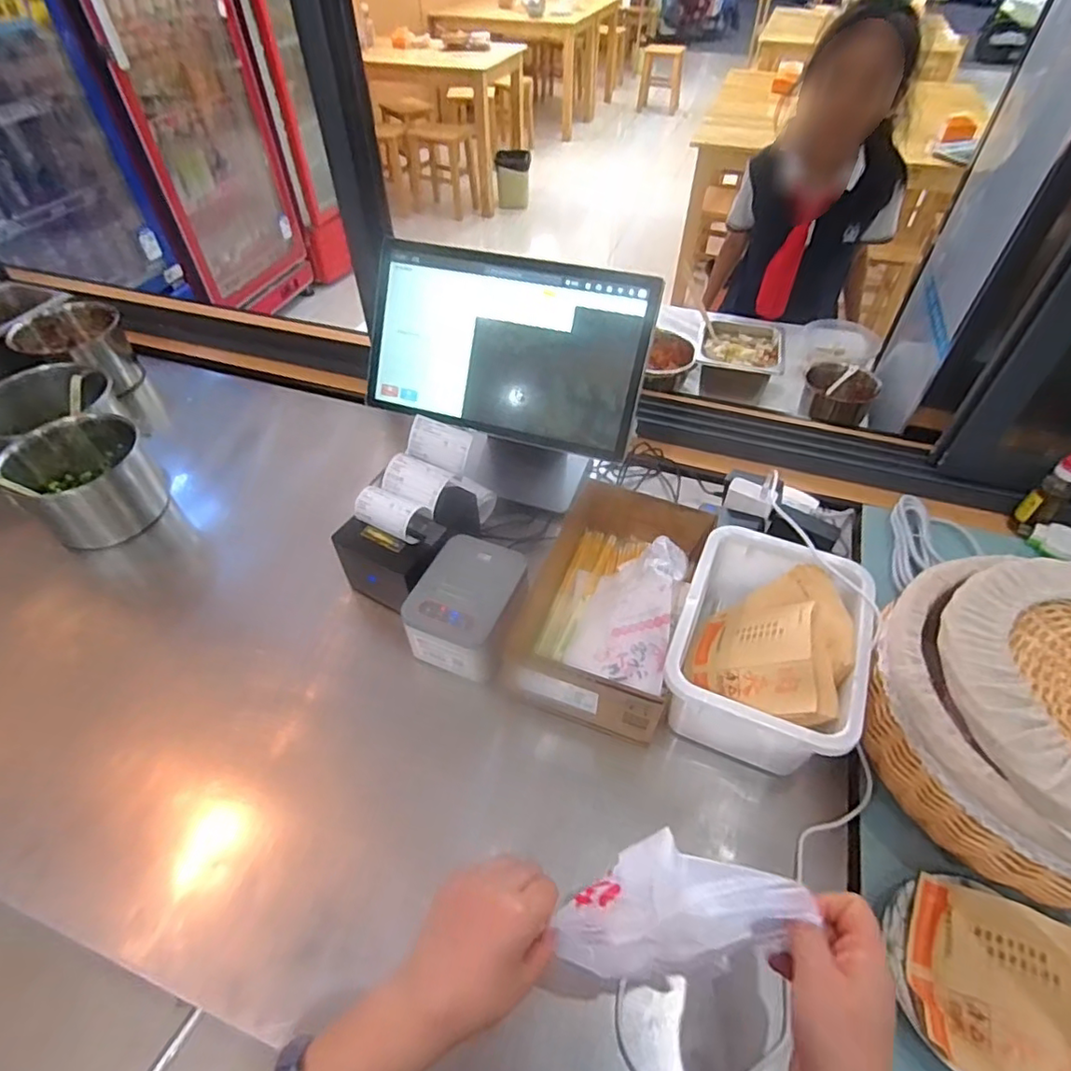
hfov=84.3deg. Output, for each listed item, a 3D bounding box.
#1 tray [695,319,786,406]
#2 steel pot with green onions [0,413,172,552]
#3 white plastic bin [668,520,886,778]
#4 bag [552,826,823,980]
[{"bbox_3d":[0.406,-0.356,1.179,0.163,0.080,0.196,16,50,14],"label":"tray"},{"bbox_3d":[-0.656,-0.079,0.872,0.173,0.133,0.140,-36,57,-27],"label":"steel pot with green onions"},{"bbox_3d":[0.250,0.124,0.653,0.182,0.119,0.238,19,51,16],"label":"white plastic bin"},{"bbox_3d":[0.093,0.252,0.407,0.168,0.041,0.071,-21,46,17],"label":"bag"}]

